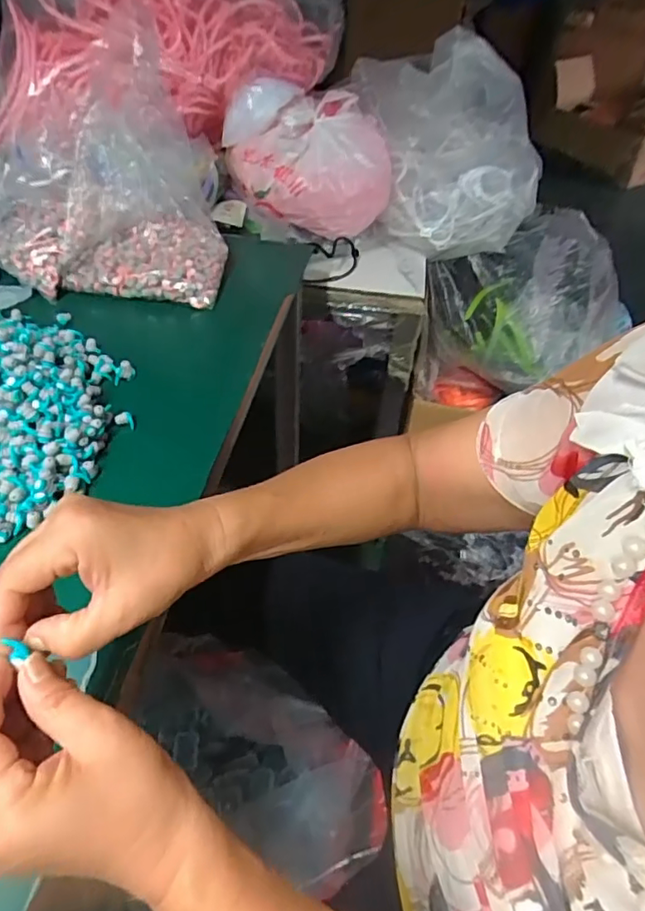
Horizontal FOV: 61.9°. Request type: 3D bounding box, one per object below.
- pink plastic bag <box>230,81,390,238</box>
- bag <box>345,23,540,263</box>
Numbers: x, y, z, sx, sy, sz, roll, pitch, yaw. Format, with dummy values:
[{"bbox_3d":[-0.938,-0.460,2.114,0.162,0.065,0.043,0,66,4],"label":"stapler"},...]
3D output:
[{"bbox_3d":[-0.005,-0.441,0.820,0.144,0.157,0.225,35,52,26],"label":"pink plastic bag"},{"bbox_3d":[0.204,-0.504,0.877,0.310,0.261,0.226,12,46,7],"label":"bag"}]

